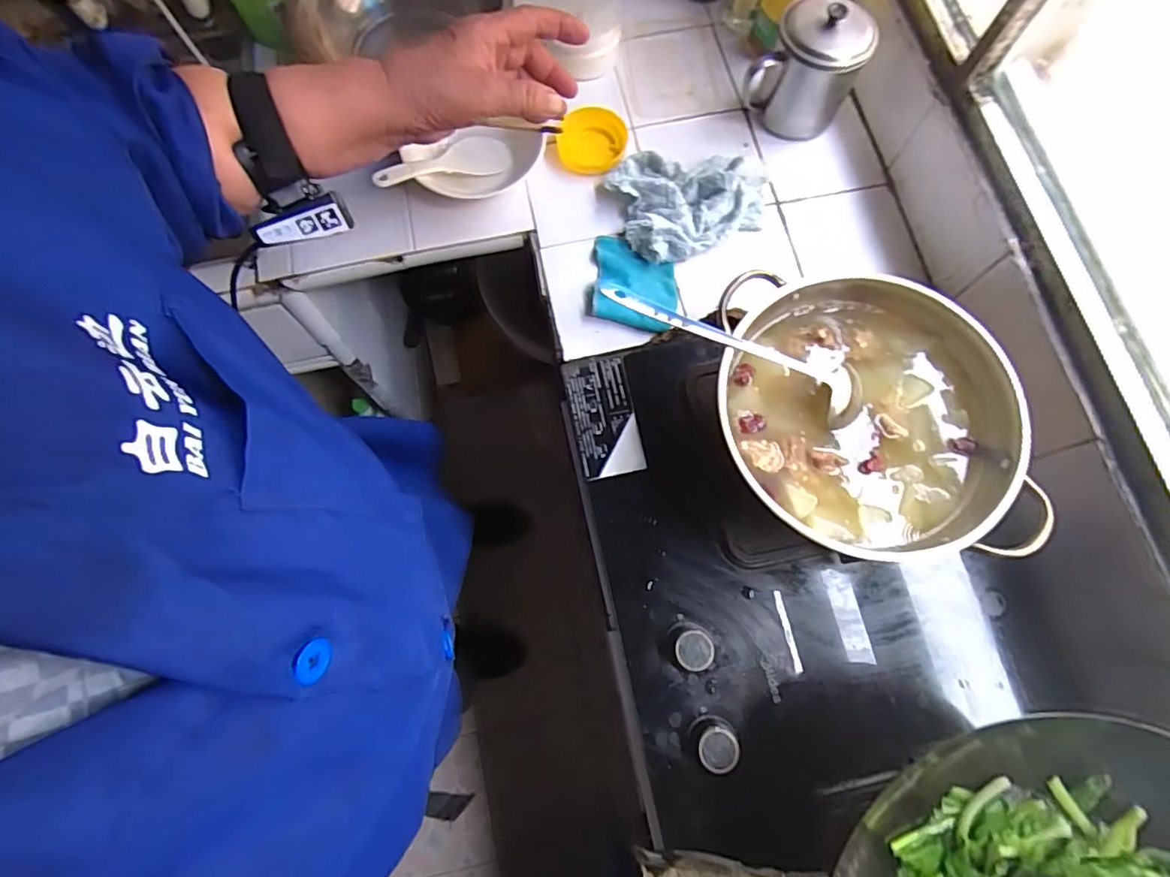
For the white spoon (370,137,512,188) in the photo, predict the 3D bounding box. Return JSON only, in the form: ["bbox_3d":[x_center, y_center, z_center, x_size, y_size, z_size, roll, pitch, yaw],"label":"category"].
[{"bbox_3d":[-0.162,-0.321,0.651,0.180,0.023,0.043,-29,75,-29],"label":"white spoon"}]

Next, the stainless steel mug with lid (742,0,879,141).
[{"bbox_3d":[0.257,-0.432,0.650,0.116,0.127,0.091,22,76,7],"label":"stainless steel mug with lid"}]

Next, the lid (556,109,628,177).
[{"bbox_3d":[0.008,-0.368,0.691,0.084,0.013,0.083,0,92,2],"label":"lid"}]

